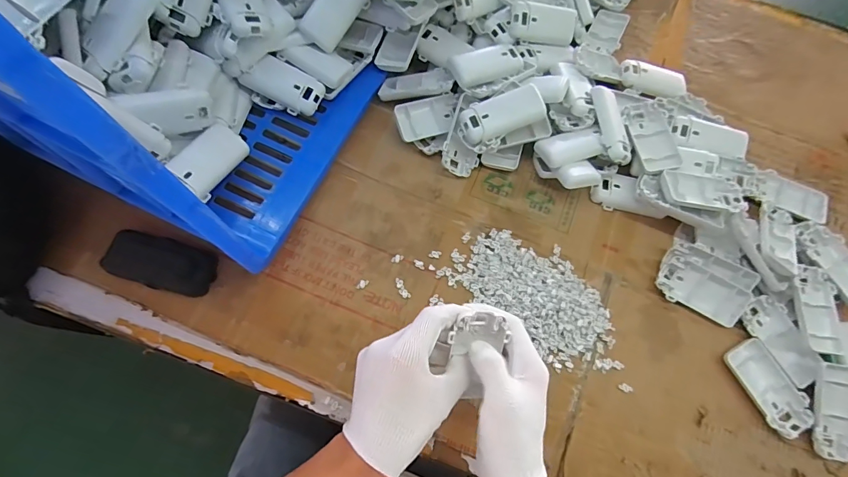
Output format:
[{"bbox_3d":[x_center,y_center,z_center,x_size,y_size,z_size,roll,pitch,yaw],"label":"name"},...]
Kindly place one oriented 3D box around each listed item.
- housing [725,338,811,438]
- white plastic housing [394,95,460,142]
[{"bbox_3d":[0.365,0.158,0.430,0.051,0.015,0.093,-29,75,-14],"label":"housing"},{"bbox_3d":[0.008,-0.149,0.502,0.085,0.015,0.044,-19,93,-25],"label":"white plastic housing"}]

